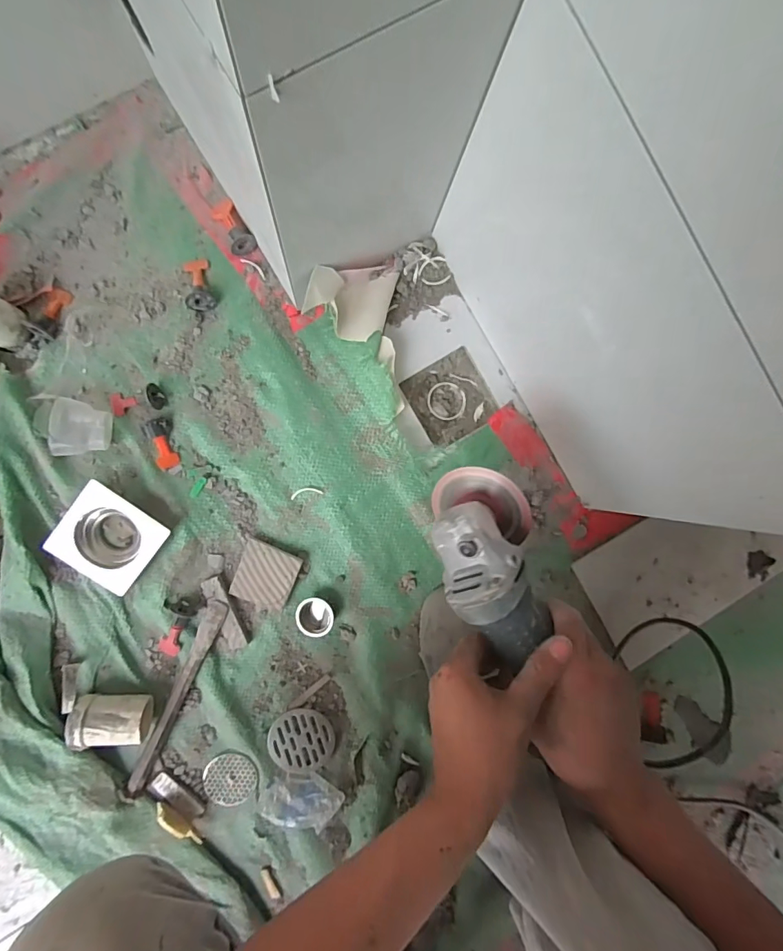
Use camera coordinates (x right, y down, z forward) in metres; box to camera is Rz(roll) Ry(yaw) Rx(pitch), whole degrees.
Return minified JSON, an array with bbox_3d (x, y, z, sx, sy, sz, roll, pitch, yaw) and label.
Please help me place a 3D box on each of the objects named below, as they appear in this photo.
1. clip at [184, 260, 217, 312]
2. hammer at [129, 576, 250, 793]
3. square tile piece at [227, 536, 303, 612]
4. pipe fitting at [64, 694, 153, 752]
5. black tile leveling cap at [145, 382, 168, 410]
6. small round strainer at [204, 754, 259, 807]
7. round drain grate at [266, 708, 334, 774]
[{"bbox_3d":[-0.224,-0.223,0.539,0.031,0.020,0.060,-7,91,-6],"label":"clip"},{"bbox_3d":[-0.228,0.249,0.542,0.067,0.019,0.249,19,88,-6],"label":"hammer"},{"bbox_3d":[-0.150,0.119,0.551,0.069,0.009,0.070,22,96,5],"label":"square tile piece"},{"bbox_3d":[-0.312,0.272,0.517,0.075,0.045,0.054,6,90,-6],"label":"pipe fitting"},{"bbox_3d":[-0.269,-0.090,0.529,0.011,0.024,0.030,-6,98,21],"label":"black tile leveling cap"},{"bbox_3d":[-0.194,0.368,0.561,0.063,0.006,0.060,0,91,-6],"label":"small round strainer"},{"bbox_3d":[-0.109,0.326,0.566,0.076,0.004,0.077,0,91,-6],"label":"round drain grate"}]

